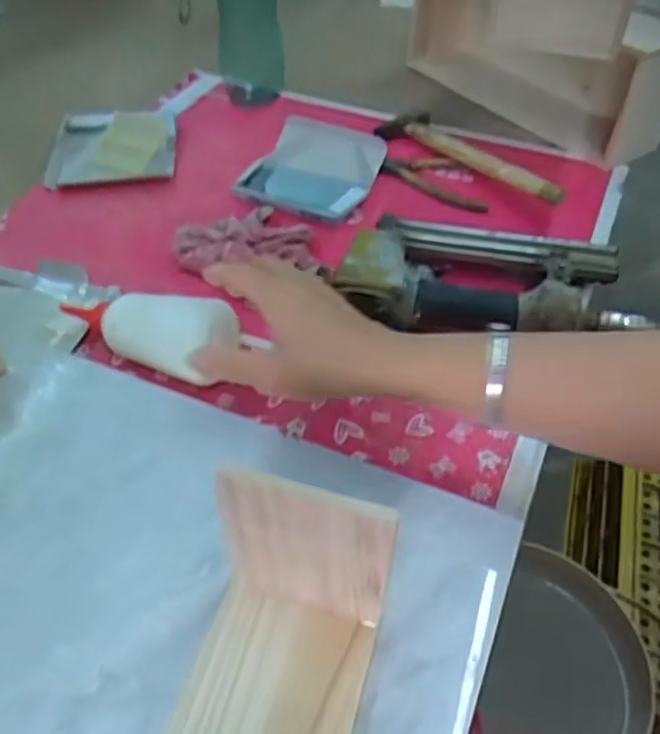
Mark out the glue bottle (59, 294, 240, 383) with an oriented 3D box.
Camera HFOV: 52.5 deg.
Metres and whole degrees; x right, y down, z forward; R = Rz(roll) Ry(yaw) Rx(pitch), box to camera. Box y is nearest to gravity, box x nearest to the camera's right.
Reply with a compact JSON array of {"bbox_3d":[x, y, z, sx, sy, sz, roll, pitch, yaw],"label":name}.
[{"bbox_3d":[-0.153,-0.030,0.523,0.154,0.043,0.055,7,46,17],"label":"glue bottle"}]

